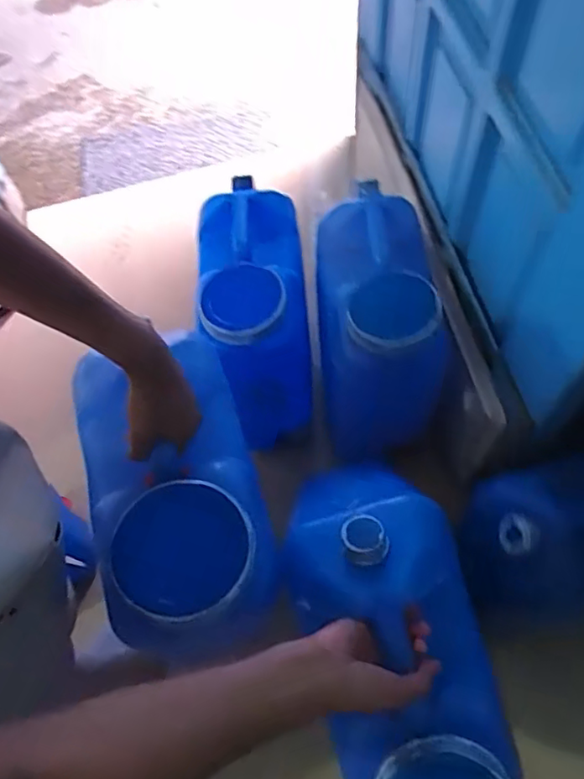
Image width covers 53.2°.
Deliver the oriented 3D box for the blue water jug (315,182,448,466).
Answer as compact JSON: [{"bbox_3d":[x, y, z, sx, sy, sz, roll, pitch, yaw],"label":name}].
[{"bbox_3d":[0.126,-0.086,0.946,0.168,0.370,0.318,-8,63,0],"label":"blue water jug"}]

